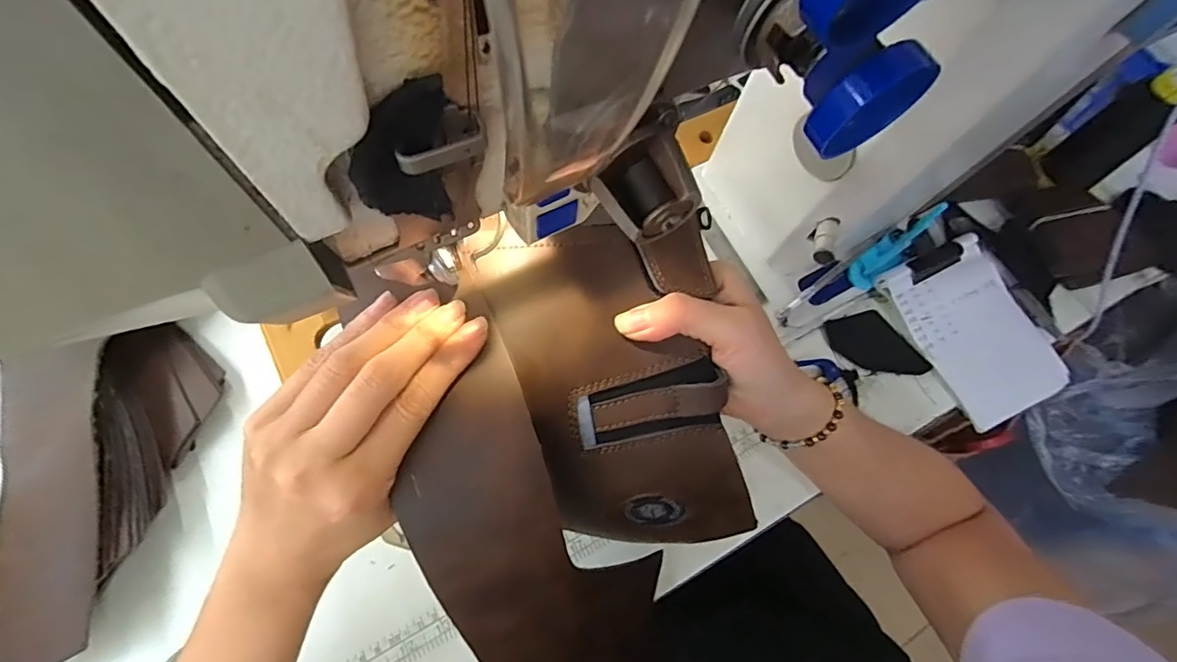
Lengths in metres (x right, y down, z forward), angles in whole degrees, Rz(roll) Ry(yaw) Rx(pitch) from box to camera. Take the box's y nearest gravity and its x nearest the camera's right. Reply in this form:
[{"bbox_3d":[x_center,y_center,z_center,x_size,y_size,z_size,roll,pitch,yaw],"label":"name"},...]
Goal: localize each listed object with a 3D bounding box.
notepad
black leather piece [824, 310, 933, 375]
[{"bbox_3d":[0.331,-0.001,0.449,0.103,0.014,0.148,-24,80,-10],"label":"notepad"},{"bbox_3d":[0.243,0.014,0.444,0.052,0.006,0.075,-32,69,-7],"label":"black leather piece"}]

